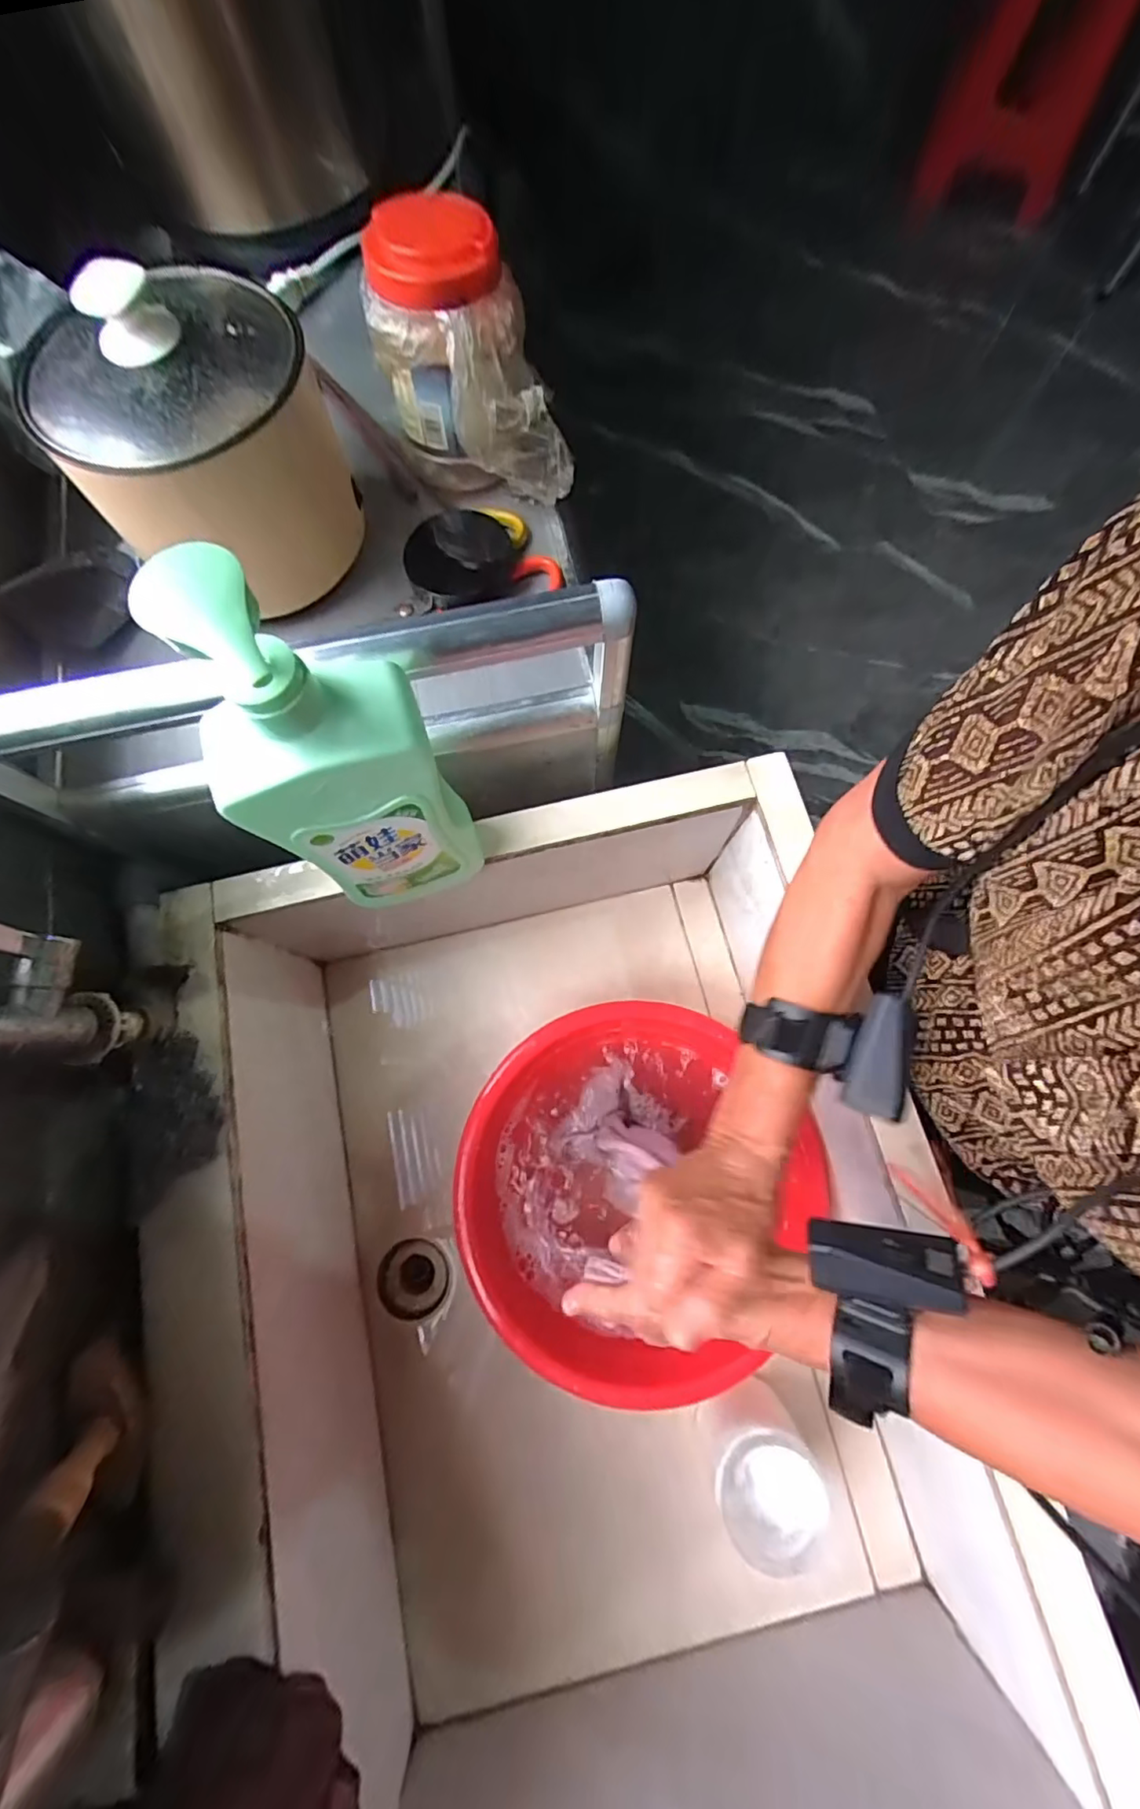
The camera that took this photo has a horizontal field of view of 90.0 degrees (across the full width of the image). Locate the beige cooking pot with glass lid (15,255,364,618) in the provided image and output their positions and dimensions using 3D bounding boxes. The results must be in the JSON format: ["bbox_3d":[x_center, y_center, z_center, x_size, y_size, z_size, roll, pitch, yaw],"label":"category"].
[{"bbox_3d":[-0.244,-0.309,0.390,0.126,0.163,0.159,33,77,8],"label":"beige cooking pot with glass lid"}]

